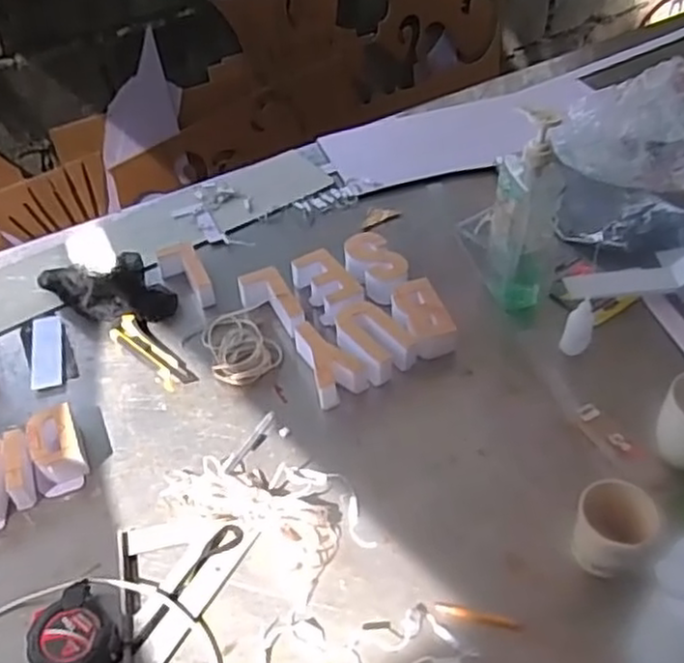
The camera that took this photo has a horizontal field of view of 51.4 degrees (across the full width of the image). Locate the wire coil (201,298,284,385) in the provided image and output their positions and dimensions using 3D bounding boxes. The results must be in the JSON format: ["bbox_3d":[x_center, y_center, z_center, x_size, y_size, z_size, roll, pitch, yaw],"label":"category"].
[{"bbox_3d":[-0.136,0.013,0.960,0.092,0.018,0.130,-16,46,-12],"label":"wire coil"}]

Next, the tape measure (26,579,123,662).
[{"bbox_3d":[-0.259,0.299,0.686,0.080,0.040,0.090,-33,52,-26],"label":"tape measure"}]

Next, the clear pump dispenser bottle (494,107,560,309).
[{"bbox_3d":[0.236,-0.141,0.916,0.084,0.279,0.065,9,47,13],"label":"clear pump dispenser bottle"}]

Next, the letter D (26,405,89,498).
[{"bbox_3d":[-0.337,0.138,0.843,0.060,0.045,0.091,-20,47,-15],"label":"letter D"}]

